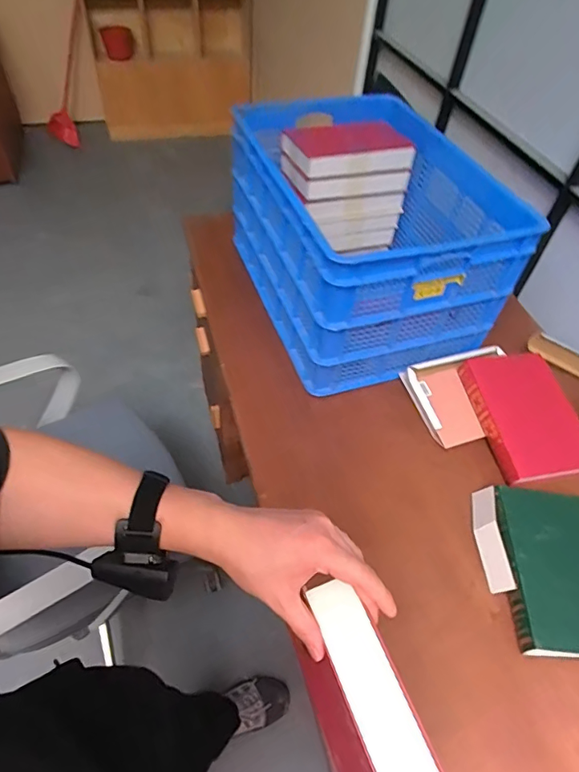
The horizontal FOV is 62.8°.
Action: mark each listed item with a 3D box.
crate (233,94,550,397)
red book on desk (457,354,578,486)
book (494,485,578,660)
[{"bbox_3d":[0.168,-0.342,1.113,0.492,0.379,0.614,-8,52,-12],"label":"crate"},{"bbox_3d":[0.498,0.053,0.988,0.214,0.037,0.282,-7,52,-11],"label":"red book on desk"},{"bbox_3d":[0.458,0.306,0.801,0.196,0.046,0.272,5,51,-1],"label":"book"}]

